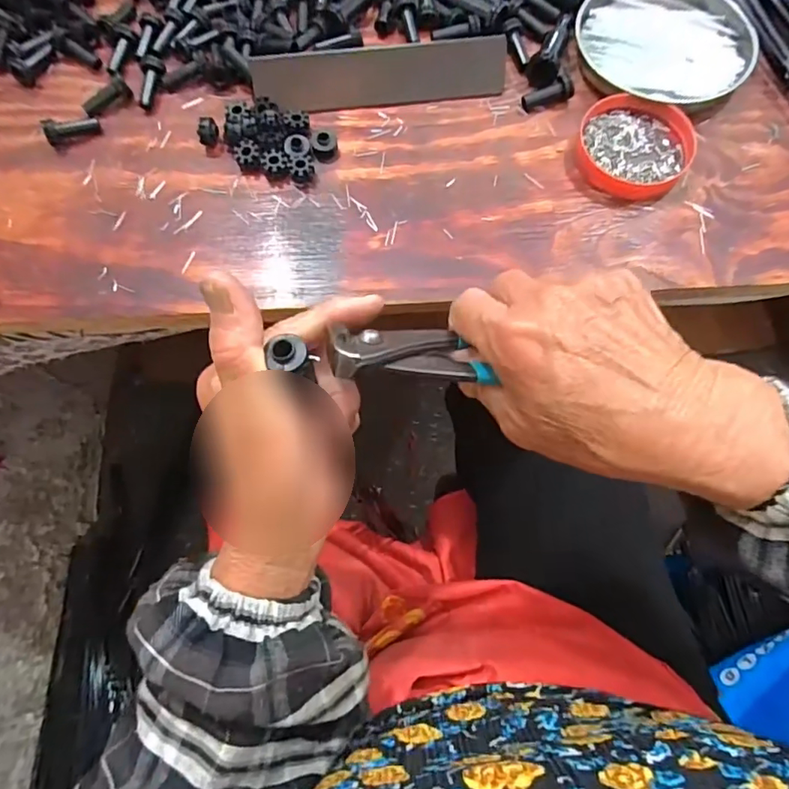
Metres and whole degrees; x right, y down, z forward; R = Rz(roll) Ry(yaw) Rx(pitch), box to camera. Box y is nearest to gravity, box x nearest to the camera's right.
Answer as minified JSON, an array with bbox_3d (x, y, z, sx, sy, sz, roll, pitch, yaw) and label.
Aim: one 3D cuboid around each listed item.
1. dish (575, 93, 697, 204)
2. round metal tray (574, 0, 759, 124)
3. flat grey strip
[{"bbox_3d":[0.171,-0.177,0.377,0.077,0.012,0.081,0,71,0],"label":"dish"},{"bbox_3d":[0.210,-0.281,0.410,0.130,0.021,0.137,0,71,0],"label":"round metal tray"},{"bbox_3d":[-0.010,-0.242,0.397,0.186,0.011,0.040,-6,111,-3],"label":"flat grey strip"}]

